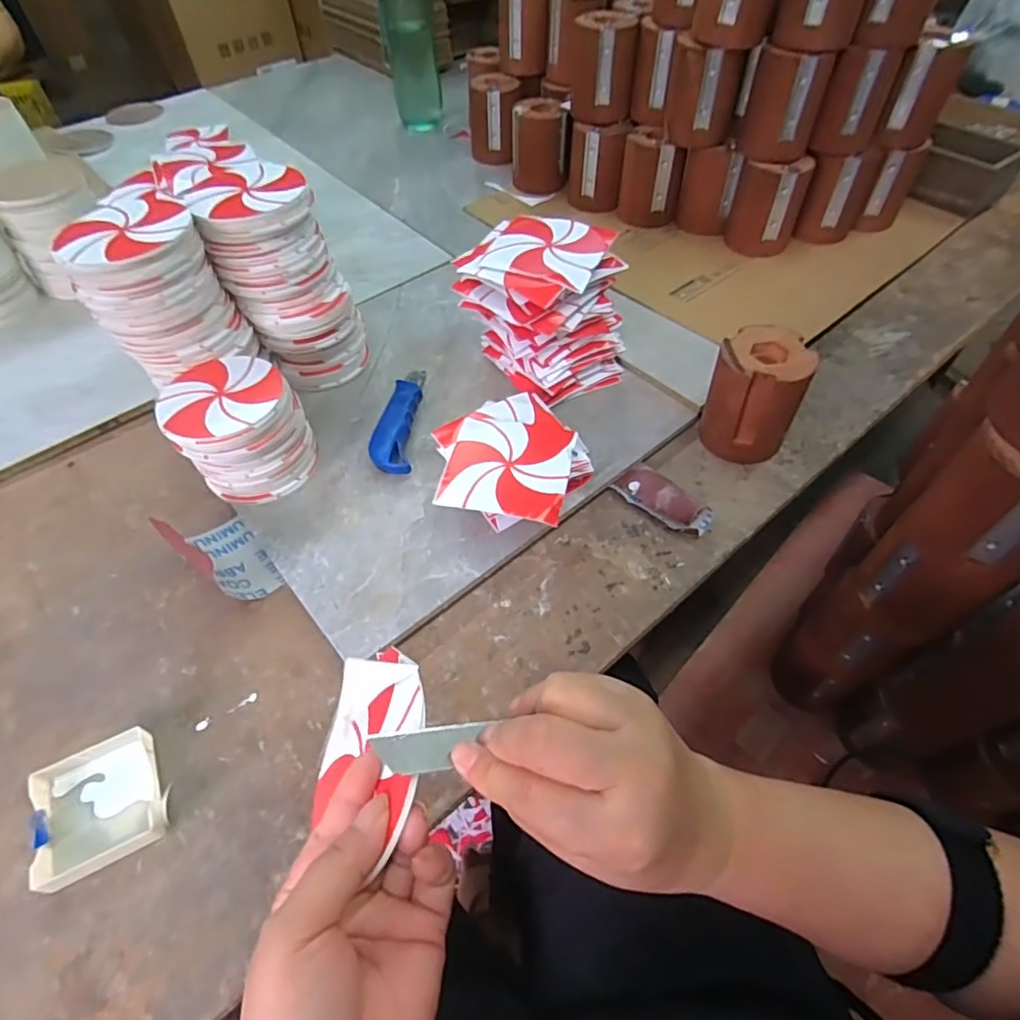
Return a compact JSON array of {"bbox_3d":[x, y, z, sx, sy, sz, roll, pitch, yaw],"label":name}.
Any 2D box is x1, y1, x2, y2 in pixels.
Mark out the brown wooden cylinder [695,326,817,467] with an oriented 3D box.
[{"bbox_3d":[0.224,-0.105,0.532,0.076,0.097,0.074,25,58,19],"label":"brown wooden cylinder"}]

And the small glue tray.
[{"bbox_3d":[-0.272,0.193,0.383,0.073,0.018,0.077,-25,57,-16],"label":"small glue tray"}]

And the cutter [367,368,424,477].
[{"bbox_3d":[-0.109,-0.092,0.569,0.038,0.024,0.151,0,54,1],"label":"cutter"}]

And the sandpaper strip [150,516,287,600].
[{"bbox_3d":[-0.238,0.030,0.482,0.097,0.063,0.054,34,62,23],"label":"sandpaper strip"}]

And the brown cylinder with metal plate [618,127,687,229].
[{"bbox_3d":[0.186,-0.441,0.768,0.075,0.095,0.071,0,54,2],"label":"brown cylinder with metal plate"}]

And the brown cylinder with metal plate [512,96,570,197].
[{"bbox_3d":[0.040,-0.519,0.834,0.073,0.099,0.070,-13,55,-8],"label":"brown cylinder with metal plate"}]

